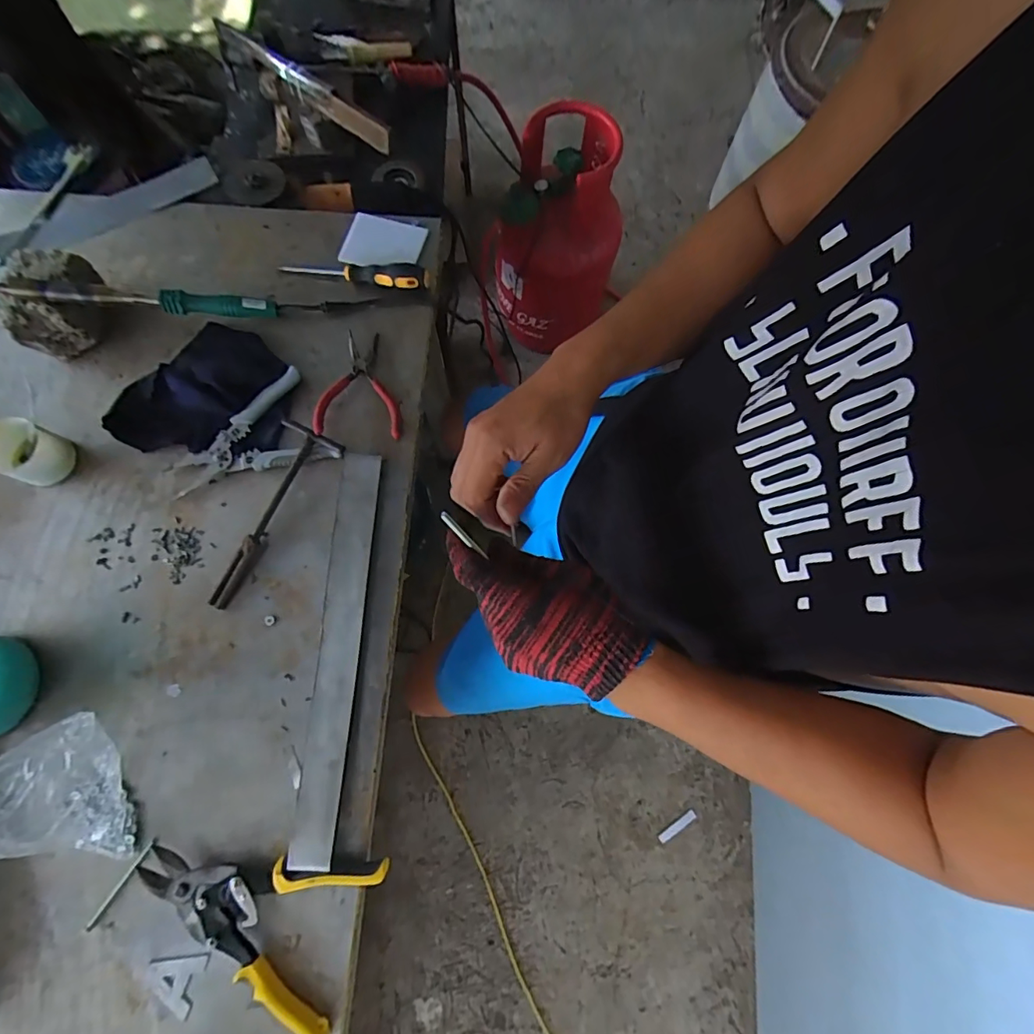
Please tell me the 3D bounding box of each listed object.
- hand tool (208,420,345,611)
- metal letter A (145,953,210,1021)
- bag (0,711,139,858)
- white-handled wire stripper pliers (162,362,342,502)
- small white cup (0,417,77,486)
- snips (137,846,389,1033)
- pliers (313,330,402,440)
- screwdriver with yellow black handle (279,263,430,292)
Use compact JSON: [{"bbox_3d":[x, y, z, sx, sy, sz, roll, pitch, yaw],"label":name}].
[{"bbox_3d":[-0.288,-0.004,0.566,0.070,0.026,0.219,29,77,6],"label":"hand tool"},{"bbox_3d":[-0.324,0.434,0.472,0.053,0.004,0.049,15,76,3],"label":"metal letter A"},{"bbox_3d":[-0.418,0.251,0.448,0.072,0.132,0.134,-5,76,-2],"label":"bag"},{"bbox_3d":[-0.318,-0.084,0.590,0.177,0.021,0.119,-29,78,-8],"label":"white-handled wire stripper pliers"},{"bbox_3d":[-0.554,-0.072,0.567,0.065,0.053,0.064,19,76,4],"label":"small white cup"},{"bbox_3d":[-0.247,0.398,0.469,0.225,0.024,0.140,4,75,0],"label":"snips"},{"bbox_3d":[-0.191,-0.167,0.606,0.092,0.034,0.143,-2,75,-2],"label":"pliers"},{"bbox_3d":[-0.209,-0.321,0.646,0.185,0.024,0.033,10,75,2],"label":"screwdriver with yellow black handle"}]

